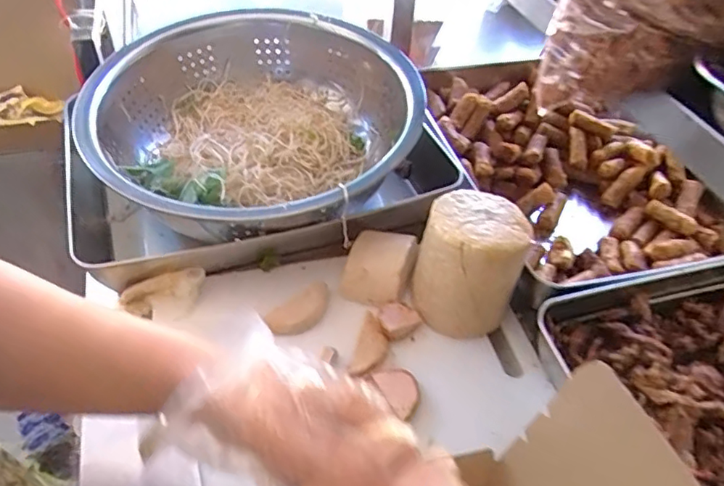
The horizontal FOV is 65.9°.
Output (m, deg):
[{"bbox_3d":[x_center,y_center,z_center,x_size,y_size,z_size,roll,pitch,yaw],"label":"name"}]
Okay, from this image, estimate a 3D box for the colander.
[{"bbox_3d":[-0.123,-0.133,0.655,0.342,0.106,0.351,19,51,15],"label":"colander"}]

